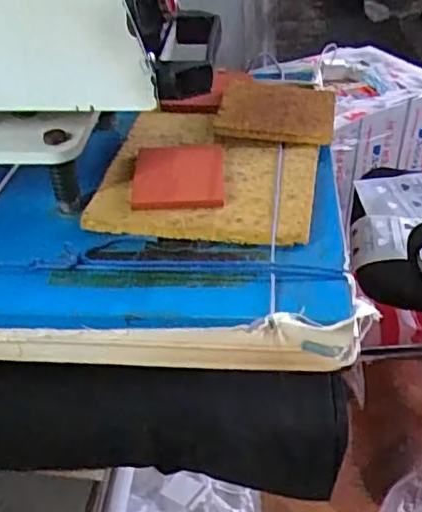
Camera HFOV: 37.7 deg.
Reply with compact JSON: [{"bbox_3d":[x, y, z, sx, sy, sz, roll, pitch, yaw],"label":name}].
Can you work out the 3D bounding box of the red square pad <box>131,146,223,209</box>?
[{"bbox_3d":[-0.028,-0.068,0.524,0.075,0.012,0.096,-2,39,2],"label":"red square pad"}]

